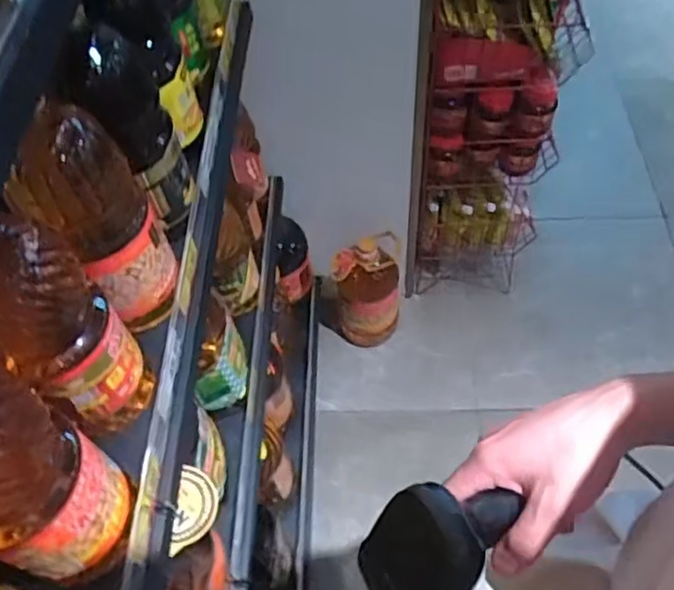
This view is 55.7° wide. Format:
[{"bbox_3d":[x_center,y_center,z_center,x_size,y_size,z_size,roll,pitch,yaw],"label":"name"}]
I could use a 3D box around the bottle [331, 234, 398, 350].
[{"bbox_3d":[0.072,-0.013,1.597,0.169,0.326,0.157,-3,56,2],"label":"bottle"}]

